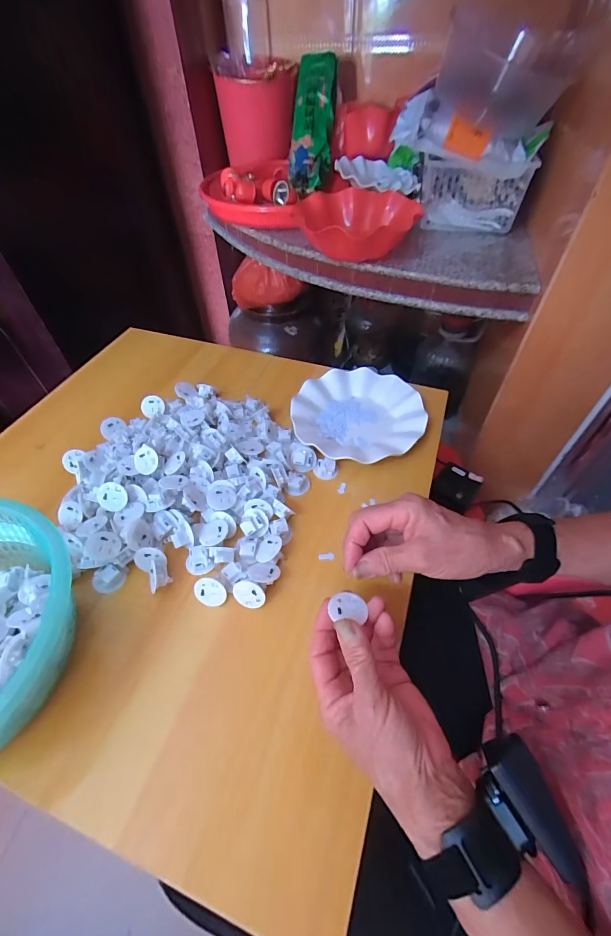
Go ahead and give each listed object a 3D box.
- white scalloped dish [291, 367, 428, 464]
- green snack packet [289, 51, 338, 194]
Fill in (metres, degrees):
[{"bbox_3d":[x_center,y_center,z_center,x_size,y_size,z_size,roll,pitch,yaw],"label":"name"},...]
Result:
[{"bbox_3d":[0.072,-0.075,0.537,0.178,0.024,0.179,0,51,1],"label":"white scalloped dish"},{"bbox_3d":[0.016,-0.757,0.818,0.094,0.293,0.067,9,8,8],"label":"green snack packet"}]

